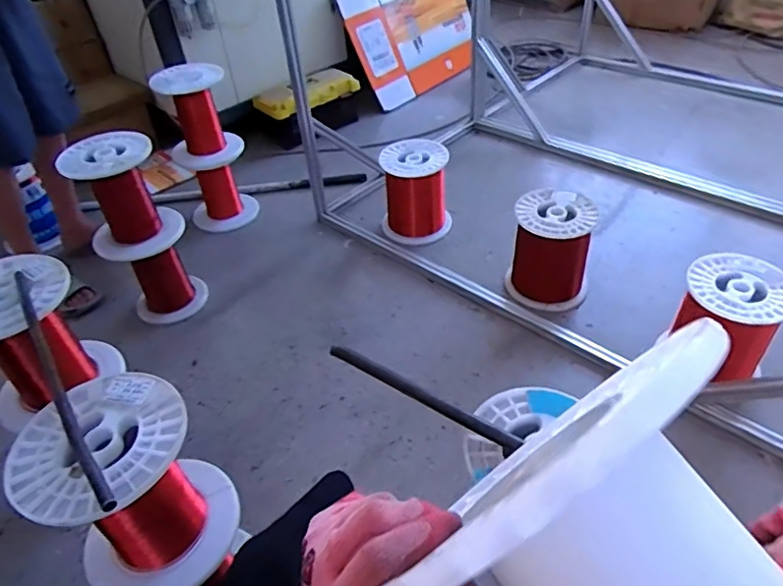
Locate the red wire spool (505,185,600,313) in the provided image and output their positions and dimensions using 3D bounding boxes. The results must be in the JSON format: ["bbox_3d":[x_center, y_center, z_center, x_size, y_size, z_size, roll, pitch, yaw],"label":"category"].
[{"bbox_3d":[0.409,-0.113,1.420,0.193,0.247,0.187,7,43,13],"label":"red wire spool"}]

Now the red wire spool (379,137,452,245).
[{"bbox_3d":[0.073,-0.321,1.707,0.202,0.242,0.249,-3,42,2],"label":"red wire spool"}]

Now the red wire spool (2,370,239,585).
[{"bbox_3d":[-0.341,0.260,0.732,0.205,0.235,0.198,-3,42,2],"label":"red wire spool"}]

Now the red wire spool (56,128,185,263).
[{"bbox_3d":[-0.651,-0.238,1.330,0.203,0.265,0.205,-3,42,2],"label":"red wire spool"}]

